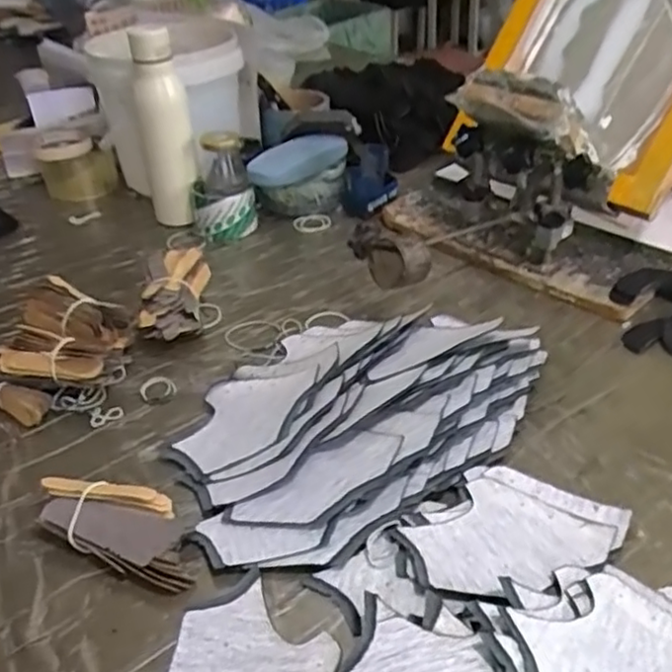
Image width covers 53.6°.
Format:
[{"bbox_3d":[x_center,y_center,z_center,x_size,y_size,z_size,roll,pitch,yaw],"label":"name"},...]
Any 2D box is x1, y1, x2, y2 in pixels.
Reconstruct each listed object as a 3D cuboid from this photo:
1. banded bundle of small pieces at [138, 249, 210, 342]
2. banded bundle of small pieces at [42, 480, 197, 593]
[{"bbox_3d":[-0.169,-0.044,0.713,0.073,0.051,0.139,-6,38,-4],"label":"banded bundle of small pieces"},{"bbox_3d":[-0.156,0.135,0.472,0.123,0.034,0.051,10,39,16],"label":"banded bundle of small pieces"}]

